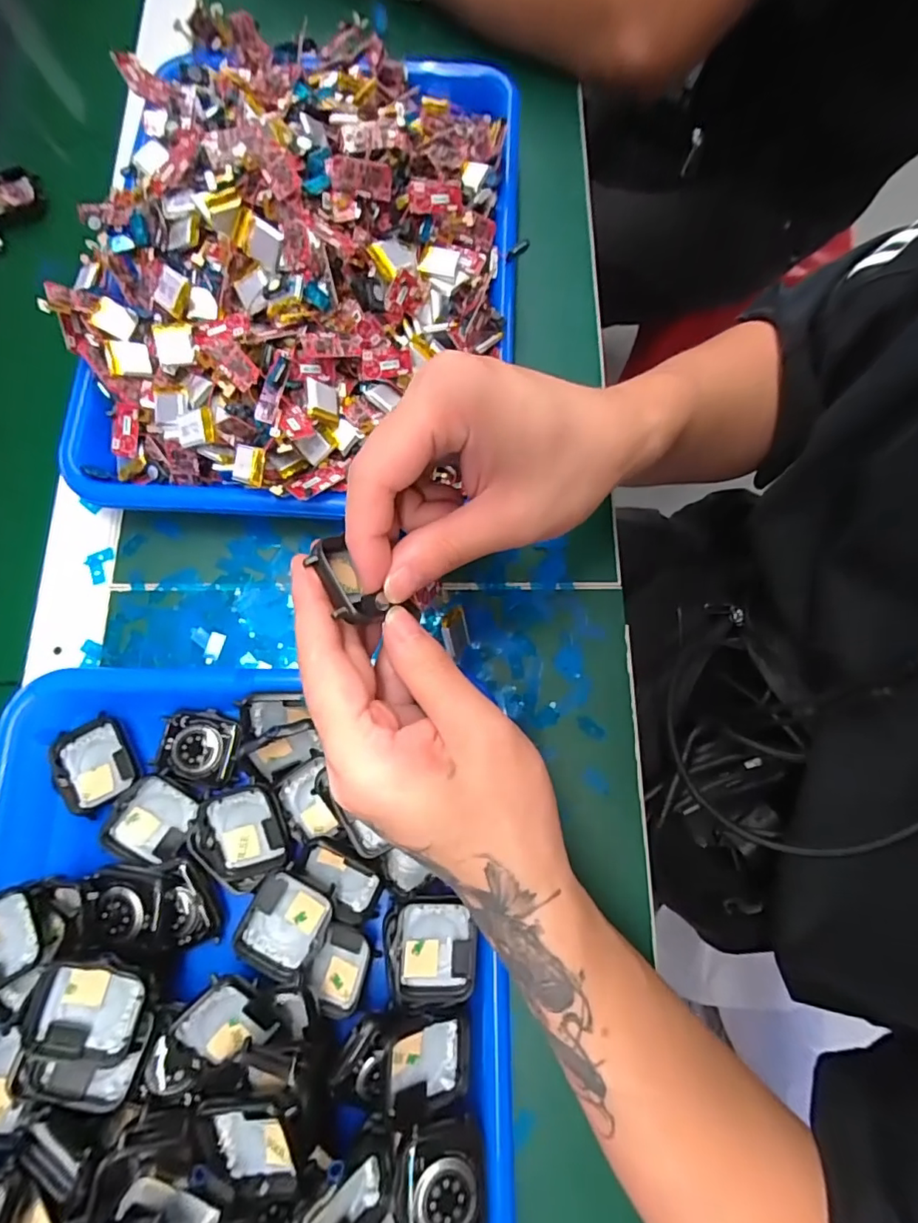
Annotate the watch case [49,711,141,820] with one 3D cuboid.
[{"bbox_3d":[-0.190,0.080,0.274,0.036,0.008,0.044,-29,79,-7],"label":"watch case"}]

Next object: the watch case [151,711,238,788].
[{"bbox_3d":[-0.136,0.071,0.275,0.040,0.006,0.036,13,77,2],"label":"watch case"}]

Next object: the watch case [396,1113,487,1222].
[{"bbox_3d":[-0.007,0.234,0.214,0.035,0.012,0.040,-4,77,-2],"label":"watch case"}]

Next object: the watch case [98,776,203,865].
[{"bbox_3d":[-0.153,0.107,0.267,0.039,0.014,0.041,28,78,5],"label":"watch case"}]

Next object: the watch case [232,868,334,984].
[{"bbox_3d":[-0.083,0.150,0.255,0.038,0.015,0.043,26,78,5],"label":"watch case"}]

